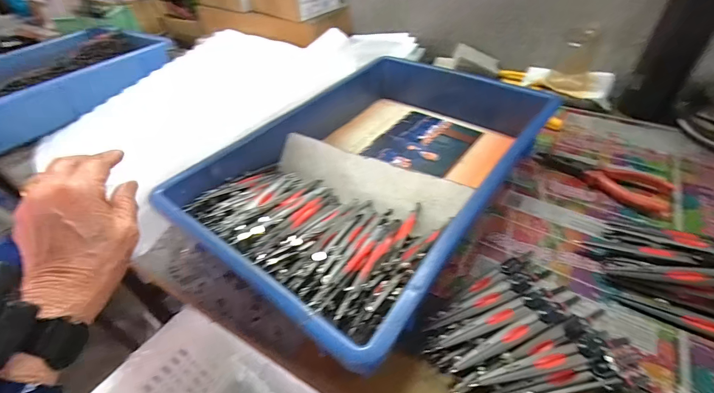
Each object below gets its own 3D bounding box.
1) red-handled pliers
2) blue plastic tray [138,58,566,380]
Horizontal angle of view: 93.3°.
[{"bbox_3d":[0.314,-0.030,0.427,0.066,0.013,0.150,-31,49,-25],"label":"red-handled pliers"},{"bbox_3d":[0.032,-0.048,0.411,0.288,0.066,0.435,27,52,30],"label":"blue plastic tray"}]

